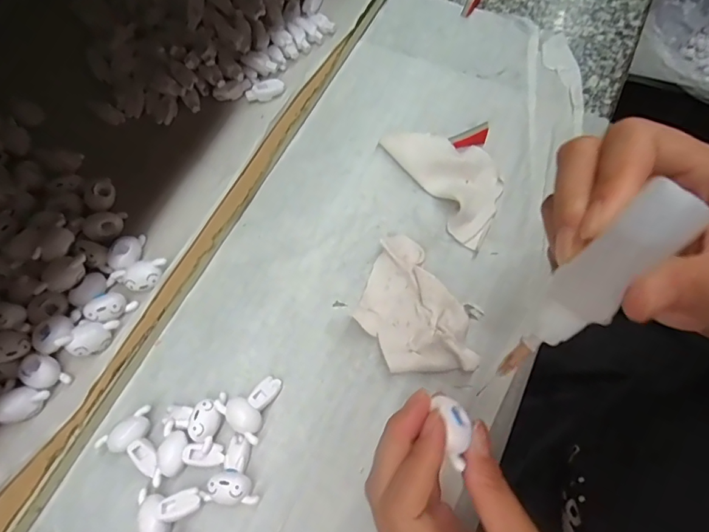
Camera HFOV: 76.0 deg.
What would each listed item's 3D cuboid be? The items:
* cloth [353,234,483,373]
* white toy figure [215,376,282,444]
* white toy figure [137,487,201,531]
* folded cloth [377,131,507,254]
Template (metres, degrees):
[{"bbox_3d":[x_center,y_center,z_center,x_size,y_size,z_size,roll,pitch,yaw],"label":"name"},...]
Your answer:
[{"bbox_3d":[0.034,0.027,0.287,0.057,0.017,0.094,-24,72,-10],"label":"cloth"},{"bbox_3d":[-0.060,0.080,0.269,0.030,0.015,0.035,33,72,10],"label":"white toy figure"},{"bbox_3d":[-0.100,0.134,0.249,0.034,0.016,0.030,-17,71,-8],"label":"white toy figure"},{"bbox_3d":[0.071,-0.066,0.325,0.055,0.014,0.102,-29,73,-12],"label":"folded cloth"}]

